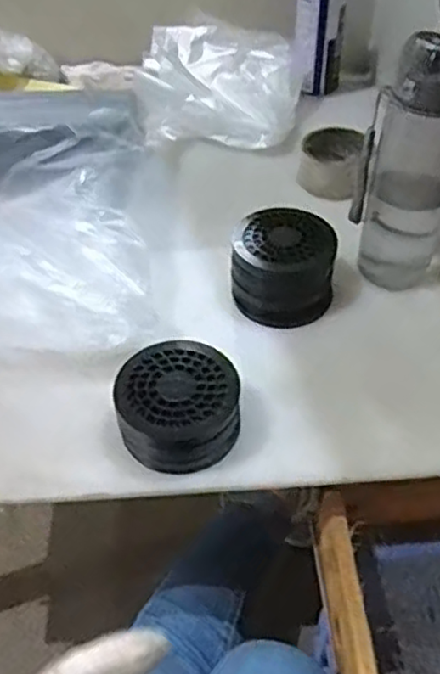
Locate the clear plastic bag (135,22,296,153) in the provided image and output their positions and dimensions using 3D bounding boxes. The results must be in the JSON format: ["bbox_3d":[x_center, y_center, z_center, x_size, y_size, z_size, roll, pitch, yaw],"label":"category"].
[{"bbox_3d":[-0.001,-0.325,0.882,0.206,0.081,0.183,-1,47,-2],"label":"clear plastic bag"}]

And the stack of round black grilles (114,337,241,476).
[{"bbox_3d":[-0.034,0.058,0.554,0.096,0.054,0.103,-9,48,-10],"label":"stack of round black grilles"}]

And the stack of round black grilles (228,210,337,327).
[{"bbox_3d":[0.061,-0.068,0.663,0.101,0.075,0.091,7,47,5],"label":"stack of round black grilles"}]

